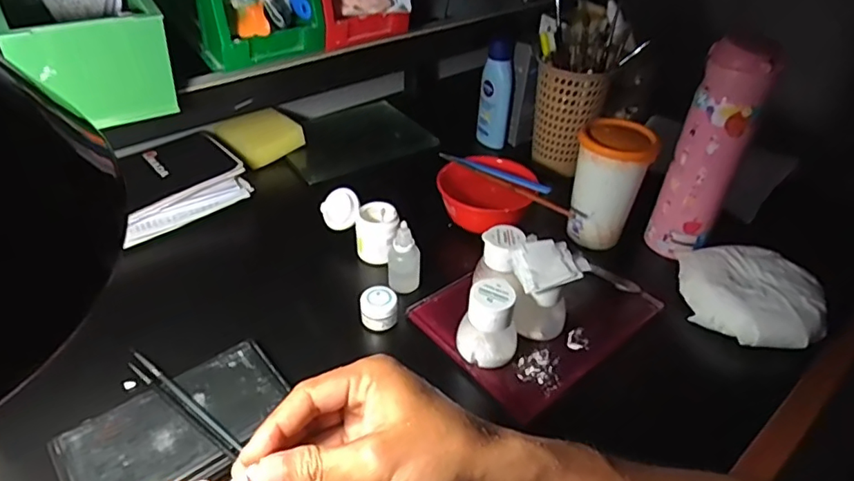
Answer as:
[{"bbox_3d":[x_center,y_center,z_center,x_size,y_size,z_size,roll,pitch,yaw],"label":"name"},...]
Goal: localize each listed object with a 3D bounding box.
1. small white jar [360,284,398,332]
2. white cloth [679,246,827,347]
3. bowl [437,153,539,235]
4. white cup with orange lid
[{"bbox_3d":[-0.044,0.063,0.500,0.032,0.034,0.031,2,38,-1],"label":"small white jar"},{"bbox_3d":[0.306,0.049,0.519,0.107,0.036,0.112,3,38,0],"label":"white cloth"},{"bbox_3d":[0.062,-0.053,0.612,0.107,0.050,0.093,22,42,24],"label":"bowl"},{"bbox_3d":[0.195,-0.063,0.585,0.070,0.125,0.085,19,40,20],"label":"white cup with orange lid"}]

